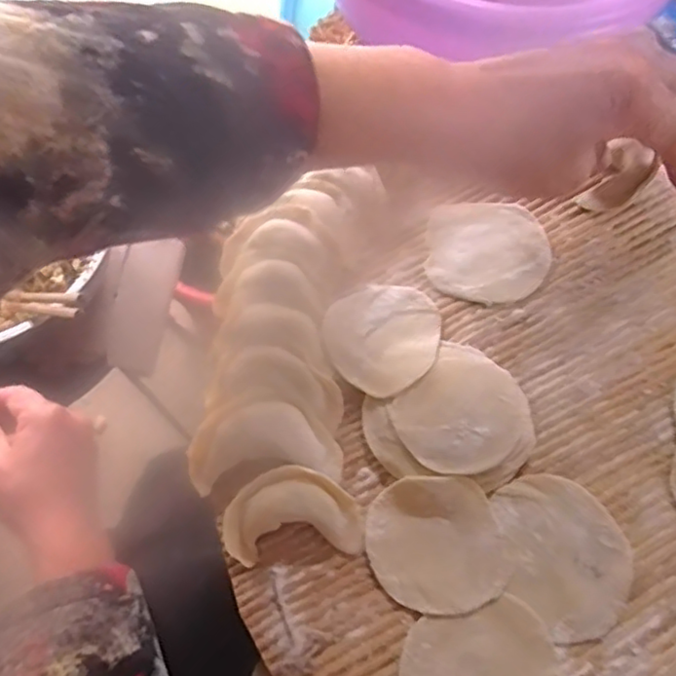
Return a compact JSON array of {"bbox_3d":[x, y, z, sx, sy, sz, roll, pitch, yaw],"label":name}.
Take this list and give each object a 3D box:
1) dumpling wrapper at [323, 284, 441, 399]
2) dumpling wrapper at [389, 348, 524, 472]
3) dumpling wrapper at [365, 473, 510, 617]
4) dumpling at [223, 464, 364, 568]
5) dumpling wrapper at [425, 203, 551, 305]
[{"bbox_3d":[0.022,-0.002,0.300,0.057,0.007,0.052,0,67,-1],"label":"dumpling wrapper"},{"bbox_3d":[0.054,0.032,0.271,0.048,0.009,0.053,41,72,15],"label":"dumpling wrapper"},{"bbox_3d":[0.040,0.084,0.259,0.054,0.008,0.052,0,67,-1],"label":"dumpling wrapper"},{"bbox_3d":[-0.019,0.072,0.261,0.055,0.017,0.035,-6,67,-3],"label":"dumpling"},{"bbox_3d":[0.076,-0.044,0.319,0.059,0.004,0.056,0,67,-1],"label":"dumpling wrapper"}]

